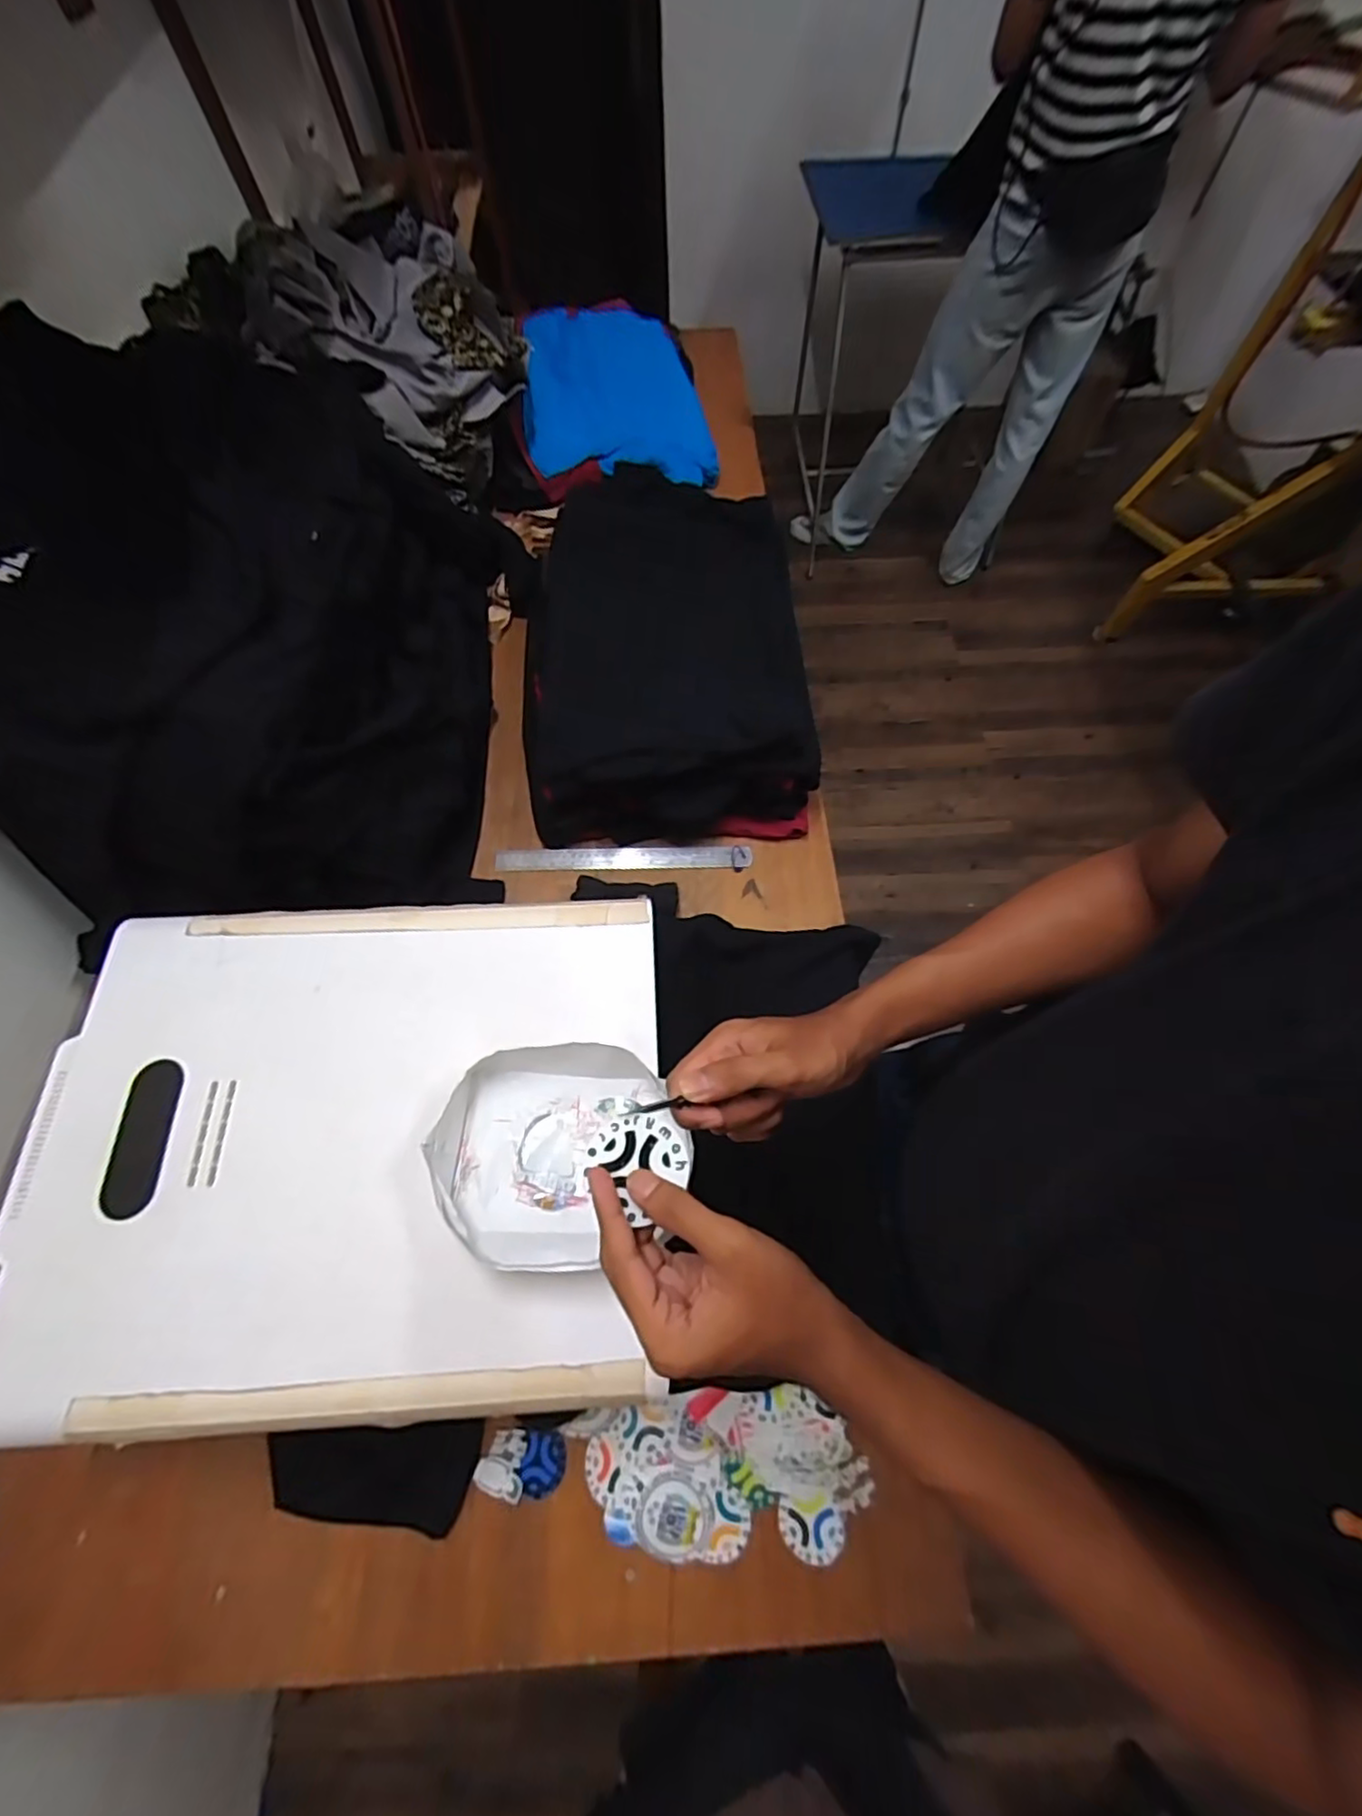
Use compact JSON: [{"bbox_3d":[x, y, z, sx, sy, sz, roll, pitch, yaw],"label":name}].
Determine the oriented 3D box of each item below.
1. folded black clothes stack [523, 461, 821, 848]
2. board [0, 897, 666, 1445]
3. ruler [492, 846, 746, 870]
[{"bbox_3d":[-0.024,-0.320,0.861,0.365,0.154,0.447,-2,65,-1],"label":"folded black clothes stack"},{"bbox_3d":[-0.275,0.182,0.536,0.496,0.033,0.398,-3,65,1],"label":"board"},{"bbox_3d":[-0.073,-0.063,0.828,0.321,0.007,0.029,-1,77,0],"label":"ruler"}]

